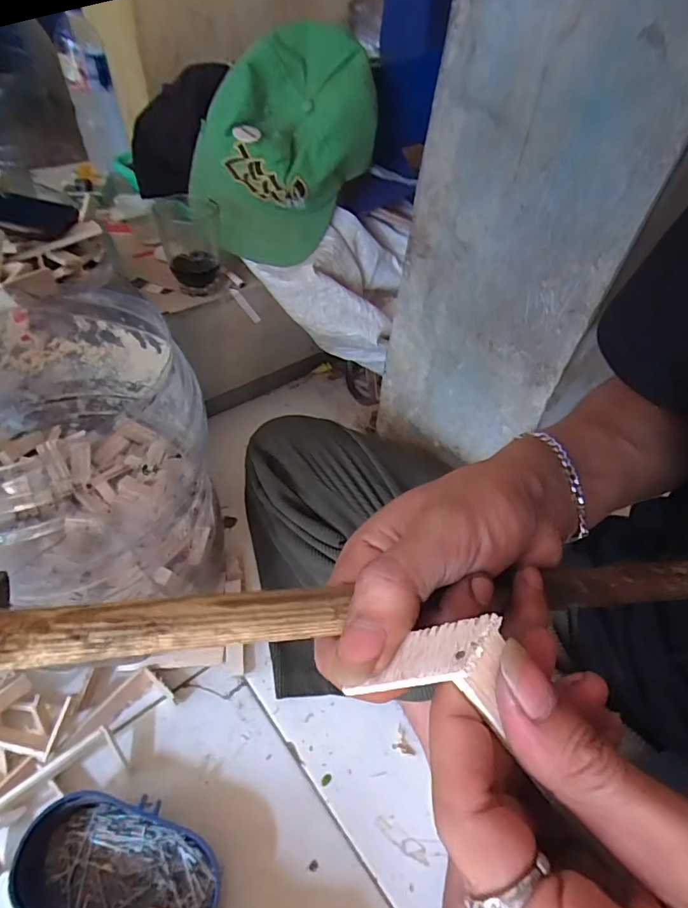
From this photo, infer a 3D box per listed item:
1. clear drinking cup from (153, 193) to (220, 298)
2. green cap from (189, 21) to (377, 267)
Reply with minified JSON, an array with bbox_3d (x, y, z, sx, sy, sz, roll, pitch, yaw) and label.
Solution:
[{"bbox_3d":[-0.186,-0.255,0.602,0.068,0.092,0.087,-12,50,-16],"label":"clear drinking cup"},{"bbox_3d":[-0.072,-0.346,0.584,0.193,0.245,0.127,10,48,3],"label":"green cap"}]

